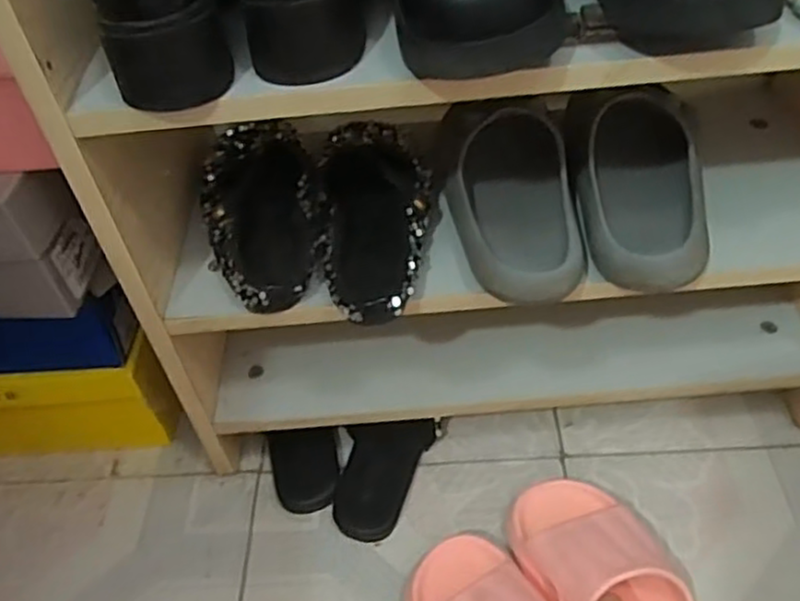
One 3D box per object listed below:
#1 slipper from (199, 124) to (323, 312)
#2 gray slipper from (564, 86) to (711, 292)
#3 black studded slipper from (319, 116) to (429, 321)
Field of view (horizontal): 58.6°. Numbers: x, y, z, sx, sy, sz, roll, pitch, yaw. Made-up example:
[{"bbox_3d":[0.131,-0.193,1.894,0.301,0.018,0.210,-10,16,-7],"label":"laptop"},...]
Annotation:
[{"bbox_3d":[-0.120,-0.088,0.595,0.091,0.052,0.229,-11,46,-5],"label":"slipper"},{"bbox_3d":[0.192,-0.100,0.578,0.106,0.089,0.234,3,46,9],"label":"gray slipper"},{"bbox_3d":[-0.023,-0.080,0.578,0.096,0.050,0.223,-5,46,2],"label":"black studded slipper"}]

